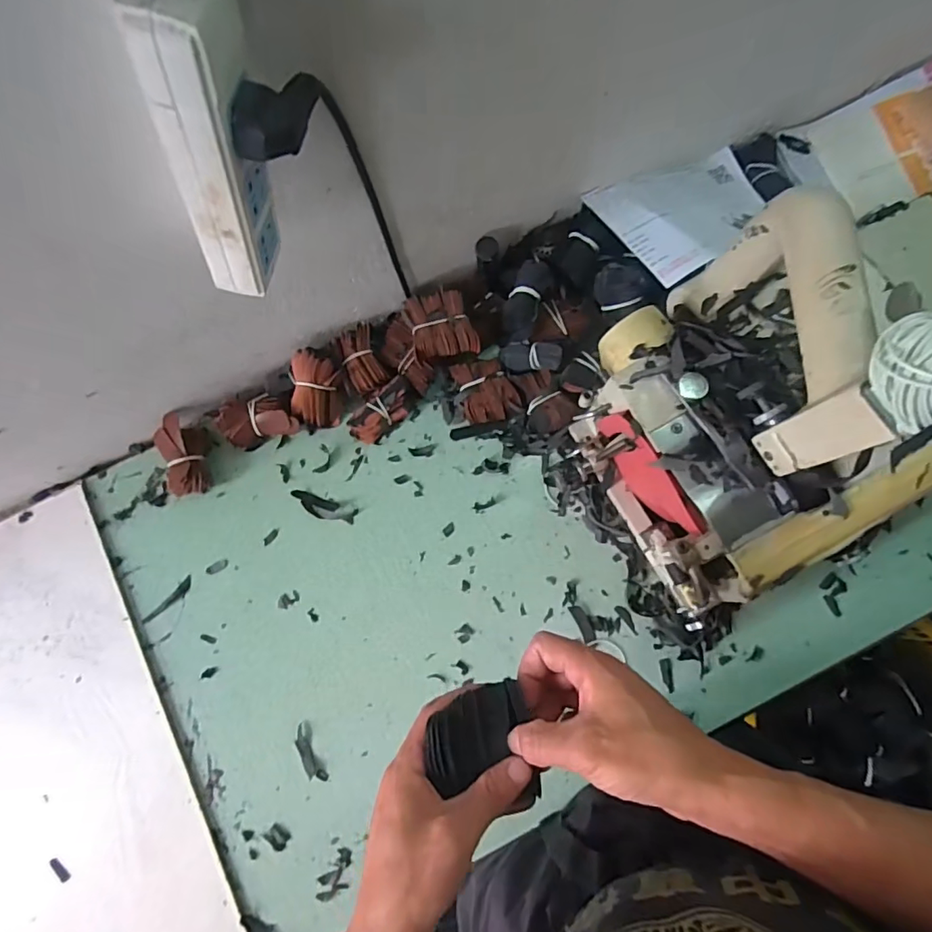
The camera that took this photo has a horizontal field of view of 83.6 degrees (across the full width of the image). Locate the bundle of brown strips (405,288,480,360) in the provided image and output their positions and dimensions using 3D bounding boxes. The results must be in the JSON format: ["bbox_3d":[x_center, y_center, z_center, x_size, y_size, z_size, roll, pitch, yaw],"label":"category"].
[{"bbox_3d":[-0.026,-0.155,0.578,0.067,0.027,0.070,-12,81,0],"label":"bundle of brown strips"}]

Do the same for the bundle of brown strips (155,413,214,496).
[{"bbox_3d":[-0.317,-0.012,0.579,0.054,0.030,0.089,-9,81,1],"label":"bundle of brown strips"}]

